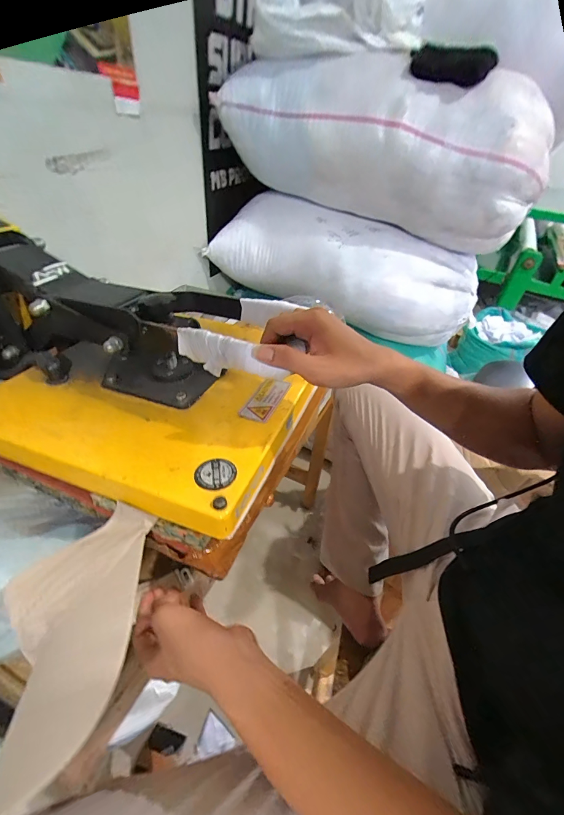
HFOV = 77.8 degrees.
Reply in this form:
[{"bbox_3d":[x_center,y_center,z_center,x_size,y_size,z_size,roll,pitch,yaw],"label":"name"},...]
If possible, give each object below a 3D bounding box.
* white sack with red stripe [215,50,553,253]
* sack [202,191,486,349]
[{"bbox_3d":[0.266,-0.723,0.975,0.824,0.359,0.291,23,43,19],"label":"white sack with red stripe"},{"bbox_3d":[0.194,-0.448,1.143,0.845,0.305,0.253,19,42,15],"label":"sack"}]

